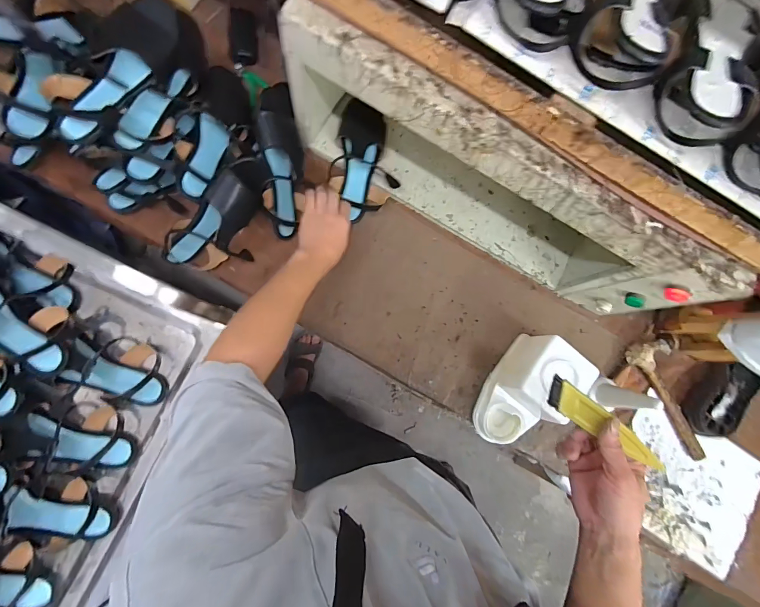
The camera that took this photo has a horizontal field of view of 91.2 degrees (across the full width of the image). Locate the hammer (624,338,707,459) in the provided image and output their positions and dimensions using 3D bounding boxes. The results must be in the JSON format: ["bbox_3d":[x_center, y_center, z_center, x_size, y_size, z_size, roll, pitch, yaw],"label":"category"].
[{"bbox_3d":[0.564,0.184,0.716,0.074,0.027,0.238,-26,87,-8],"label":"hammer"}]

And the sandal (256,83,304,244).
[{"bbox_3d":[-0.163,-0.231,0.628,0.065,0.069,0.231,0,114,-6],"label":"sandal"}]

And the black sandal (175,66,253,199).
[{"bbox_3d":[-0.272,-0.281,0.626,0.077,0.069,0.229,17,82,-4],"label":"black sandal"}]

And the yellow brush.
[{"bbox_3d":[0.242,0.129,0.400,0.129,0.011,0.035,33,112,17],"label":"yellow brush"}]

